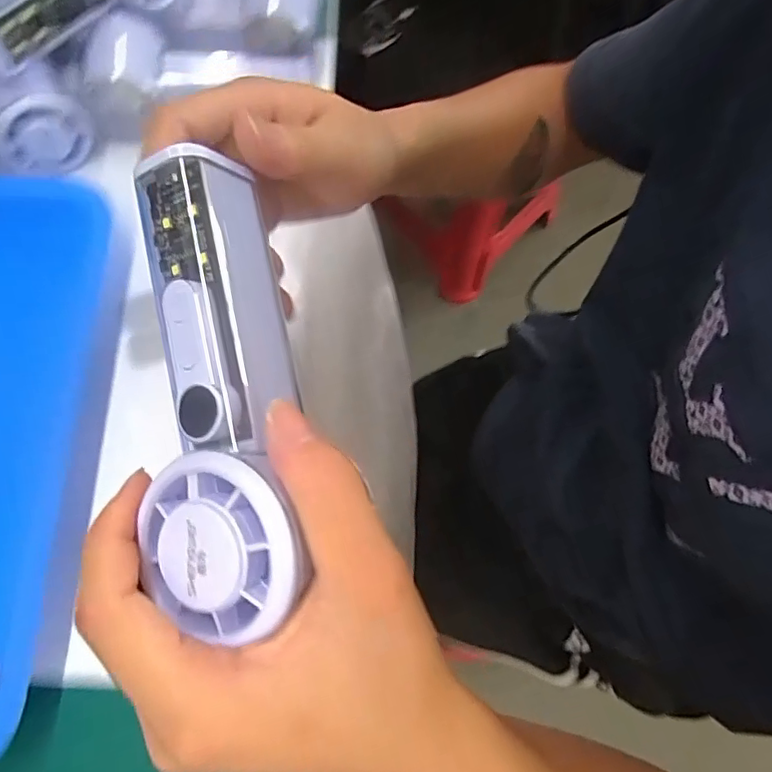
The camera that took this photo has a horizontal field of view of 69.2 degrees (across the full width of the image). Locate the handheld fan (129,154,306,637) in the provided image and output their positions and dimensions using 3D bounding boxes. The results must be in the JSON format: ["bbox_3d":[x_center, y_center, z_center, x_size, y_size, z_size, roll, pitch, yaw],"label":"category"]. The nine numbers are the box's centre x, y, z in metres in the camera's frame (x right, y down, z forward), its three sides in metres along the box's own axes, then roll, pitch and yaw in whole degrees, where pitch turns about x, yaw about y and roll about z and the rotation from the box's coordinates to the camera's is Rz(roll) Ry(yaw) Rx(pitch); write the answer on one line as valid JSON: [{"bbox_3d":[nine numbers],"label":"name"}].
[{"bbox_3d":[-0.054,-0.002,0.173,0.047,0.027,0.145,-7,76,-4],"label":"handheld fan"}]

